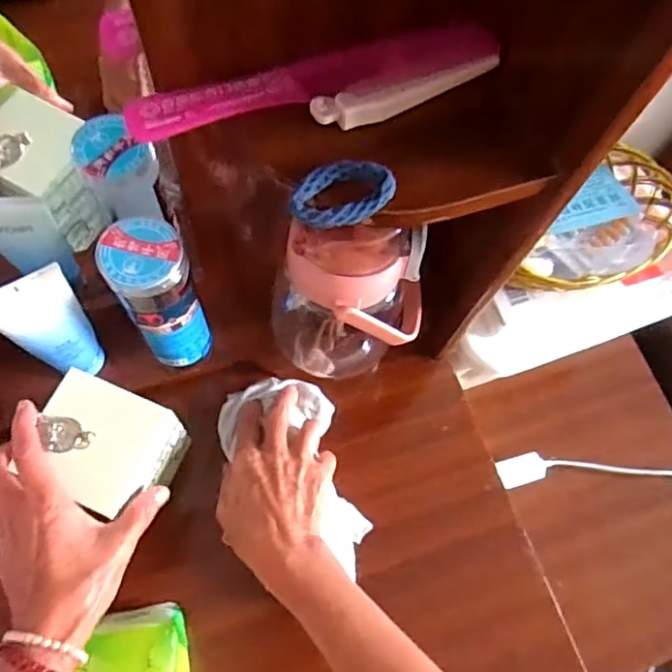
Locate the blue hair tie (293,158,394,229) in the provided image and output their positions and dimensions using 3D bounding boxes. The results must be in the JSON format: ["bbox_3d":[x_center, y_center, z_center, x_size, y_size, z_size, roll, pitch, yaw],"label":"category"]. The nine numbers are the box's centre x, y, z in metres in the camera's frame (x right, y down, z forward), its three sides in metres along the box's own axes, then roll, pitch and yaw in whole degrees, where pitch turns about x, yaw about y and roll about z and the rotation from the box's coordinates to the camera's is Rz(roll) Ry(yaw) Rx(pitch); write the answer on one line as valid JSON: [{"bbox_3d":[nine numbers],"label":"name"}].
[{"bbox_3d":[0.002,-0.069,0.280,0.049,0.013,0.030,-16,67,-9],"label":"blue hair tie"}]

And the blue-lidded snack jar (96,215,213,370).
[{"bbox_3d":[-0.127,-0.025,0.435,0.050,0.143,0.047,1,65,-2],"label":"blue-lidded snack jar"}]

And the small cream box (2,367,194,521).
[{"bbox_3d":[-0.165,0.087,0.437,0.084,0.091,0.079,22,67,8],"label":"small cream box"}]

